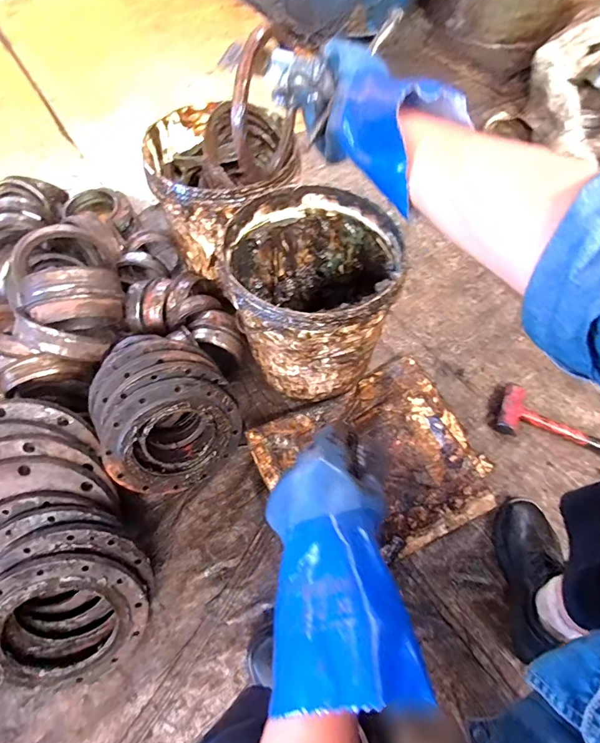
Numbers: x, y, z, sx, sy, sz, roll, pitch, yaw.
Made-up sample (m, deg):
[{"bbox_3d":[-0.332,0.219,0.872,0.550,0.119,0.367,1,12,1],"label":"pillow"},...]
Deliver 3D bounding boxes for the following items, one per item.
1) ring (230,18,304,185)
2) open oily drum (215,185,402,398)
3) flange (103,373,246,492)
[{"bbox_3d":[-0.047,-0.359,0.541,0.031,0.183,0.158,19,28,23],"label":"ring"},{"bbox_3d":[0.023,-0.141,0.784,0.303,0.285,0.292,0,62,1],"label":"open oily drum"},{"bbox_3d":[-0.229,0.122,0.738,0.243,0.234,0.025,-28,38,-12],"label":"flange"}]

